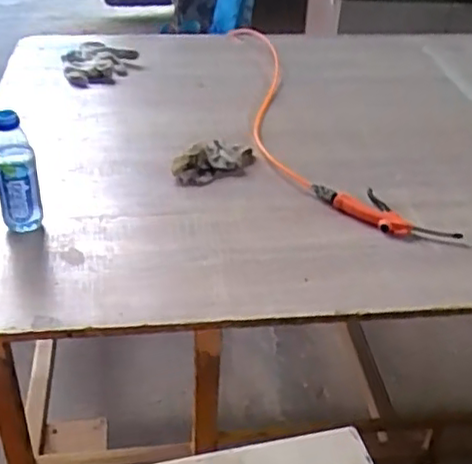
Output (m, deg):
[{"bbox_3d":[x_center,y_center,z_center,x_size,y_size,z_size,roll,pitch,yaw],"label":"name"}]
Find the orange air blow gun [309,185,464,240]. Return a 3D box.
[{"bbox_3d":[0.264,-0.038,1.194,0.269,0.024,0.079,23,40,26],"label":"orange air blow gun"}]

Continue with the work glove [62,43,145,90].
[{"bbox_3d":[-0.341,-0.427,1.681,0.188,0.056,0.171,2,38,-1],"label":"work glove"}]

